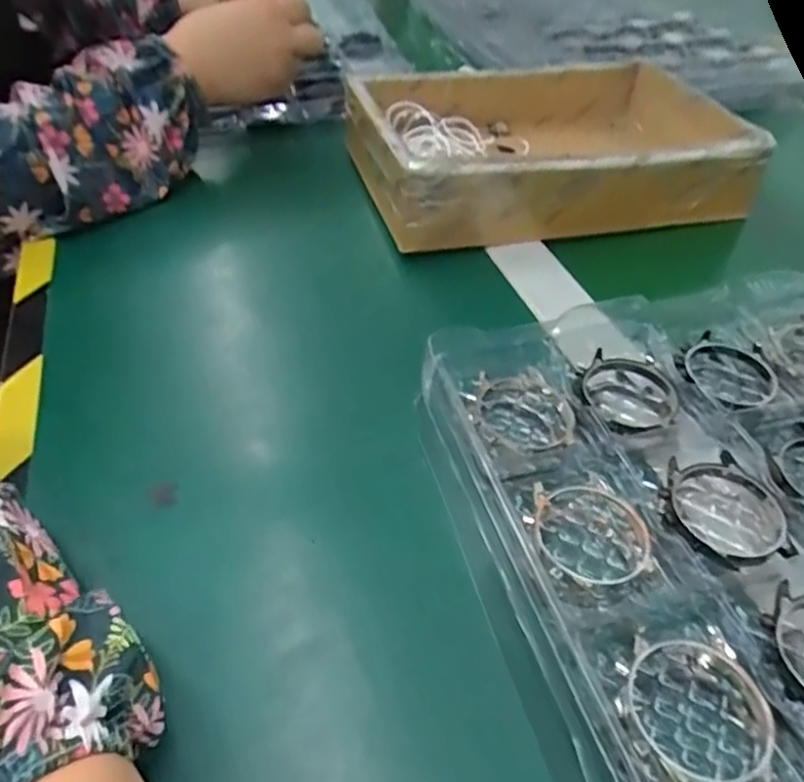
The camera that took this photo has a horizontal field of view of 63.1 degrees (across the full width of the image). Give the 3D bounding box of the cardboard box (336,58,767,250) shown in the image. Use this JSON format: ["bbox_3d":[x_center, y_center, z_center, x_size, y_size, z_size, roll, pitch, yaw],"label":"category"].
[{"bbox_3d":[0.110,-0.195,0.518,0.288,0.066,0.196,-11,44,-12],"label":"cardboard box"}]

